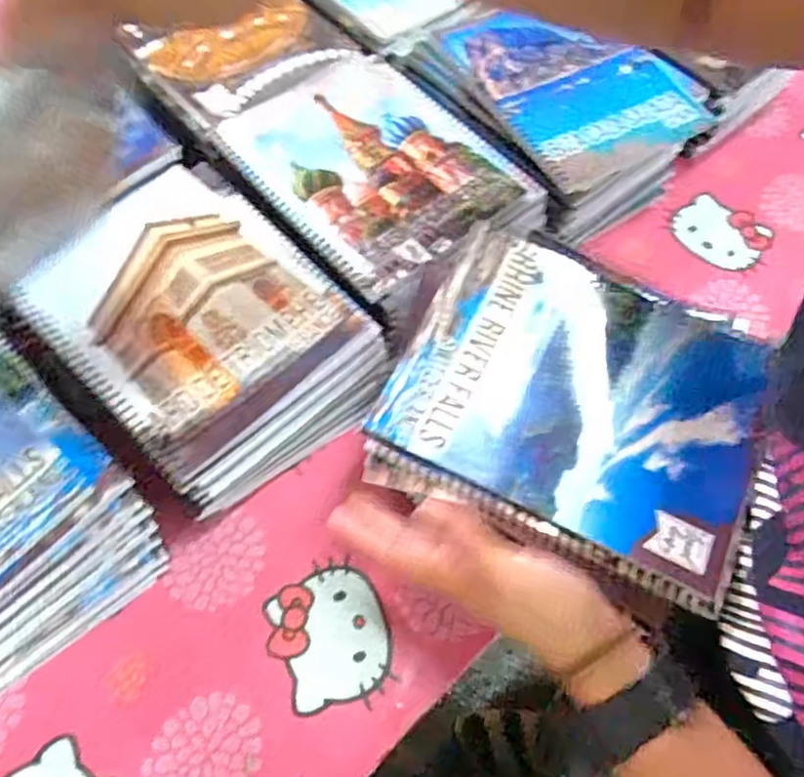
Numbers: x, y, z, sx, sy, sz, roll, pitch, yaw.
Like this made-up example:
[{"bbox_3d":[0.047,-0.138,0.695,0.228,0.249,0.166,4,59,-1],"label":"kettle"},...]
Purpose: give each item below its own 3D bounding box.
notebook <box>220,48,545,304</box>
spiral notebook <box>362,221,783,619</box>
[{"bbox_3d":[-0.024,-0.175,0.484,0.154,0.016,0.216,-34,68,-17],"label":"notebook"},{"bbox_3d":[0.095,0.005,0.363,0.197,0.011,0.163,21,72,9],"label":"spiral notebook"}]

